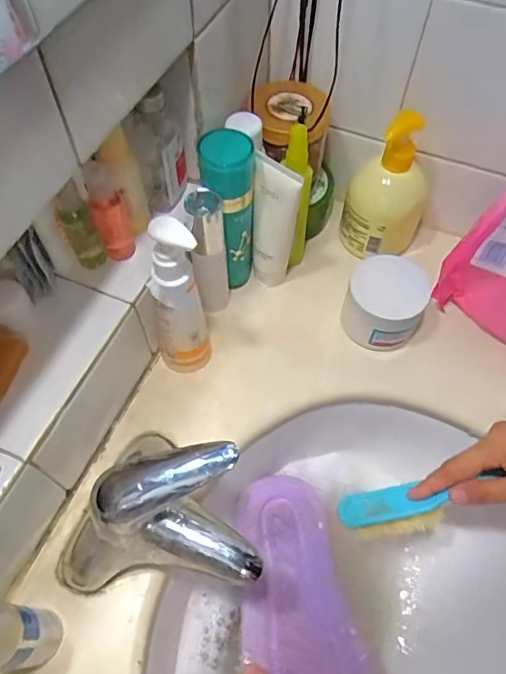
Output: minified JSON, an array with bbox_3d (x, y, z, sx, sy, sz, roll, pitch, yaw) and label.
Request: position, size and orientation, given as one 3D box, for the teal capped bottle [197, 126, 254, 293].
[{"bbox_3d":[-0.024,-0.113,0.500,0.045,0.179,0.043,1,59,-1],"label":"teal capped bottle"}]

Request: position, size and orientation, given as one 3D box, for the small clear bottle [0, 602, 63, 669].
[{"bbox_3d":[-0.163,0.203,0.344,0.033,0.116,0.037,6,59,2],"label":"small clear bottle"}]

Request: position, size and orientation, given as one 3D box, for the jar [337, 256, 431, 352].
[{"bbox_3d":[0.133,-0.034,0.518,0.074,0.079,0.070,1,59,-1],"label":"jar"}]

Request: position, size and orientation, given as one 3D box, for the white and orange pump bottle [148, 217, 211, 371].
[{"bbox_3d":[-0.066,-0.025,0.448,0.045,0.188,0.034,-15,61,-11],"label":"white and orange pump bottle"}]

